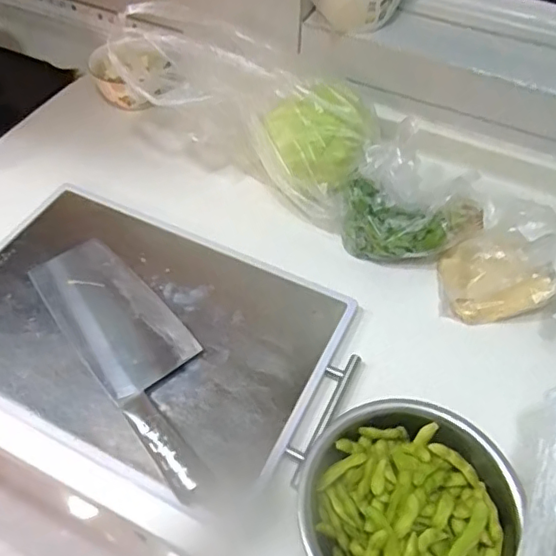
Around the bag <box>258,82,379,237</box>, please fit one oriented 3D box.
[{"bbox_3d":[0.043,-0.158,0.697,0.145,0.124,0.122,28,56,18],"label":"bag"}]

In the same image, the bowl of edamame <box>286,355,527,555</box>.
[{"bbox_3d":[0.097,0.190,0.481,0.193,0.075,0.183,1,52,-2],"label":"bowl of edamame"}]

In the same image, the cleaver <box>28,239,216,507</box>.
[{"bbox_3d":[-0.144,0.064,0.573,0.098,0.031,0.322,-31,60,-24],"label":"cleaver"}]

